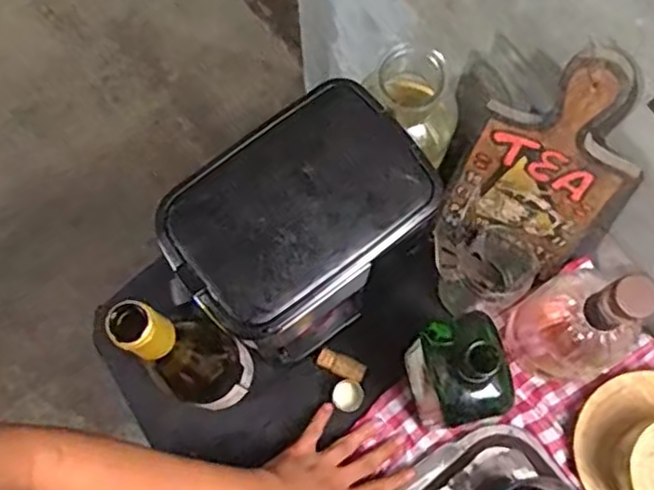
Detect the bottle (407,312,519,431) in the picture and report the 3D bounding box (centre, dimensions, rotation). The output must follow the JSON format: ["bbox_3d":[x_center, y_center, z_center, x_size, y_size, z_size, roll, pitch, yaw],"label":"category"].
[{"bbox_3d":[0.116,0.119,0.604,0.065,0.214,0.081,-9,74,-2],"label":"bottle"}]

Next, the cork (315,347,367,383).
[{"bbox_3d":[0.016,0.126,0.714,0.051,0.017,0.022,26,76,8],"label":"cork"}]

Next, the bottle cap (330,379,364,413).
[{"bbox_3d":[0.022,0.156,0.705,0.033,0.013,0.032,0,74,1],"label":"bottle cap"}]

